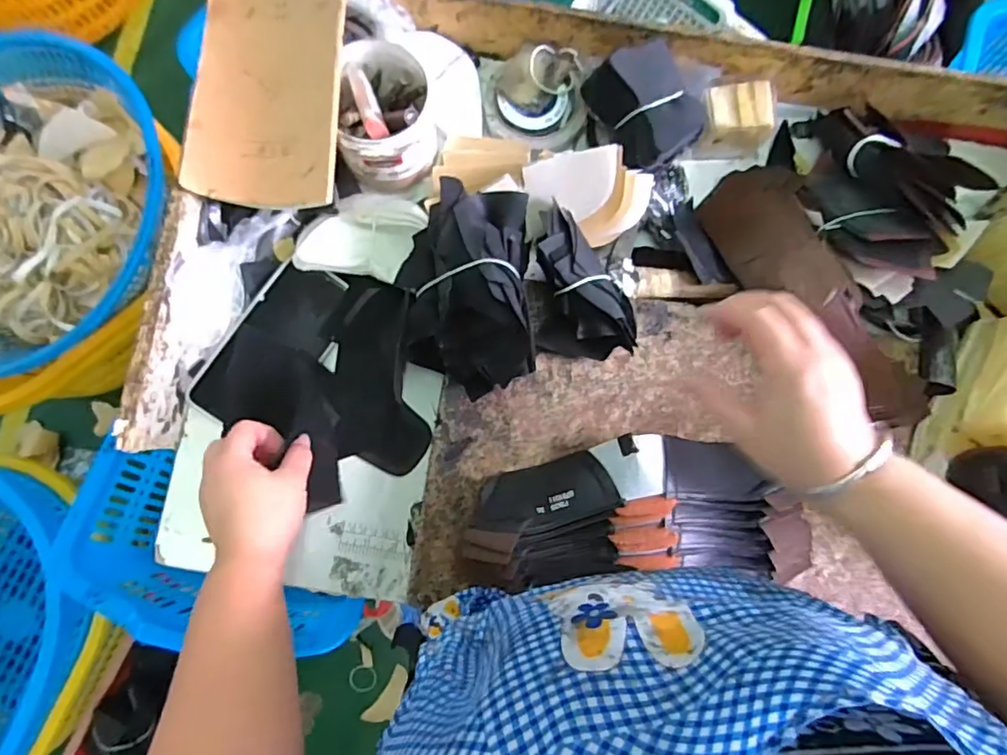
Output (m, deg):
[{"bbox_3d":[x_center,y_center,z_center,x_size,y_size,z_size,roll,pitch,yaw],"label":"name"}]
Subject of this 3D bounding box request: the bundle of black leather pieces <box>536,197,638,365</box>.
[{"bbox_3d":[0.070,-0.085,0.498,0.082,0.054,0.132,-2,83,-3],"label":"bundle of black leather pieces"}]

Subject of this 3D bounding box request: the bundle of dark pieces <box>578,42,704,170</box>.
[{"bbox_3d":[0.136,-0.244,0.526,0.091,0.050,0.099,-22,85,-5],"label":"bundle of dark pieces"}]

